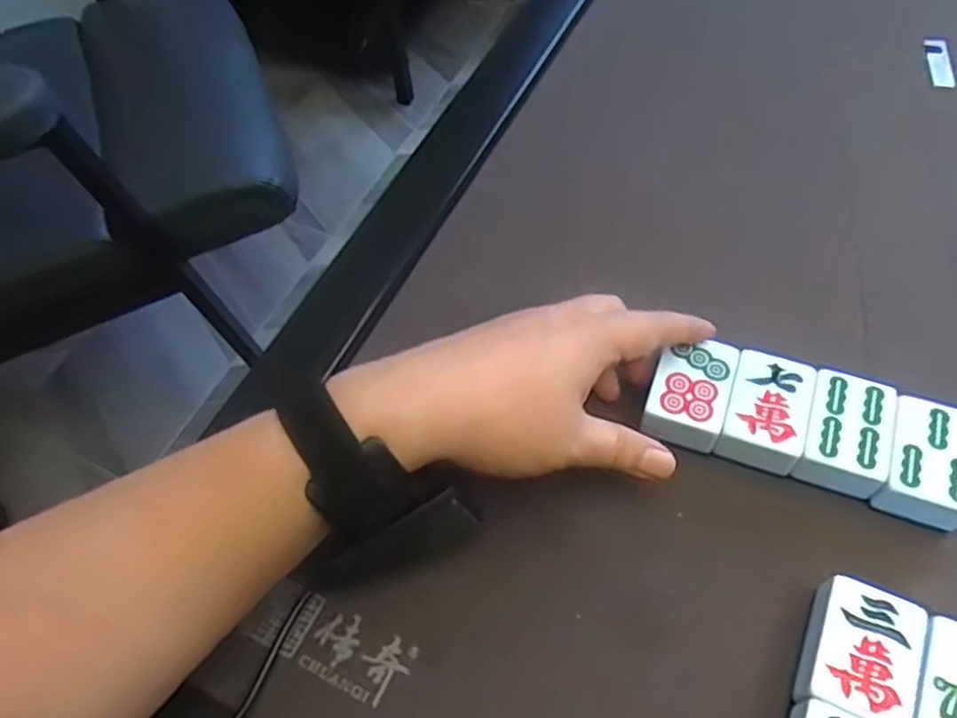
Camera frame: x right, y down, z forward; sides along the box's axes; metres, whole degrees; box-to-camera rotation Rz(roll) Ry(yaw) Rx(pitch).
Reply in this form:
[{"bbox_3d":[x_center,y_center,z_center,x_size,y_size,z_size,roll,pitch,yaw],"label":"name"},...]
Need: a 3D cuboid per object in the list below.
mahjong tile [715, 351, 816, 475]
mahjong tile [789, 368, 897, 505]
[{"bbox_3d":[0.144,0.027,0.358,0.037,0.027,0.053,17,61,15],"label":"mahjong tile"},{"bbox_3d":[0.179,0.039,0.349,0.037,0.029,0.055,18,61,15],"label":"mahjong tile"}]

